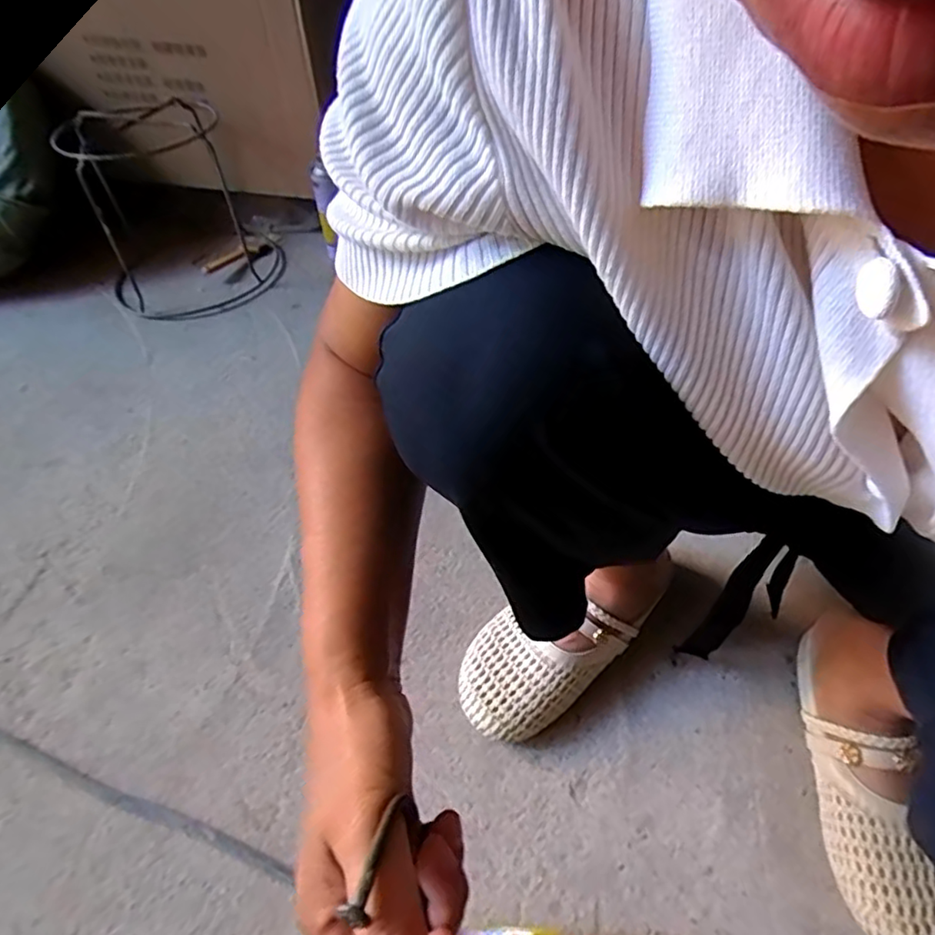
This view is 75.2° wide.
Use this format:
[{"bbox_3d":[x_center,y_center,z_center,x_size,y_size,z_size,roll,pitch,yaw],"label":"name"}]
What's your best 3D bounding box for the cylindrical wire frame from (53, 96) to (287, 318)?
[{"bbox_3d":[-0.463,-0.426,0.975,0.283,0.283,0.255,-25,53,-21],"label":"cylindrical wire frame"}]

